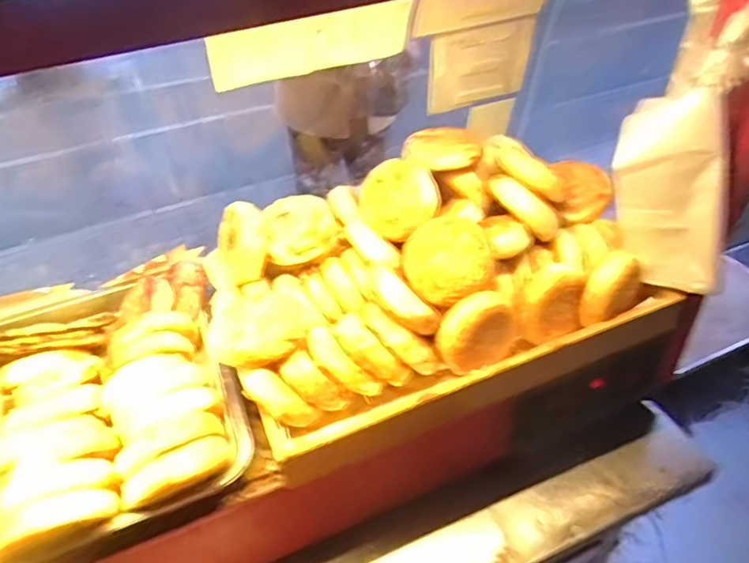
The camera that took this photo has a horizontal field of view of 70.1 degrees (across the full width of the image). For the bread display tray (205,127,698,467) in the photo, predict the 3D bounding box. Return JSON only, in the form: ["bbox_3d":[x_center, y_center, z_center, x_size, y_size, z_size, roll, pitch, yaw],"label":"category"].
[{"bbox_3d":[0.072,-0.028,0.634,0.496,0.173,0.286,-17,41,-12],"label":"bread display tray"}]

